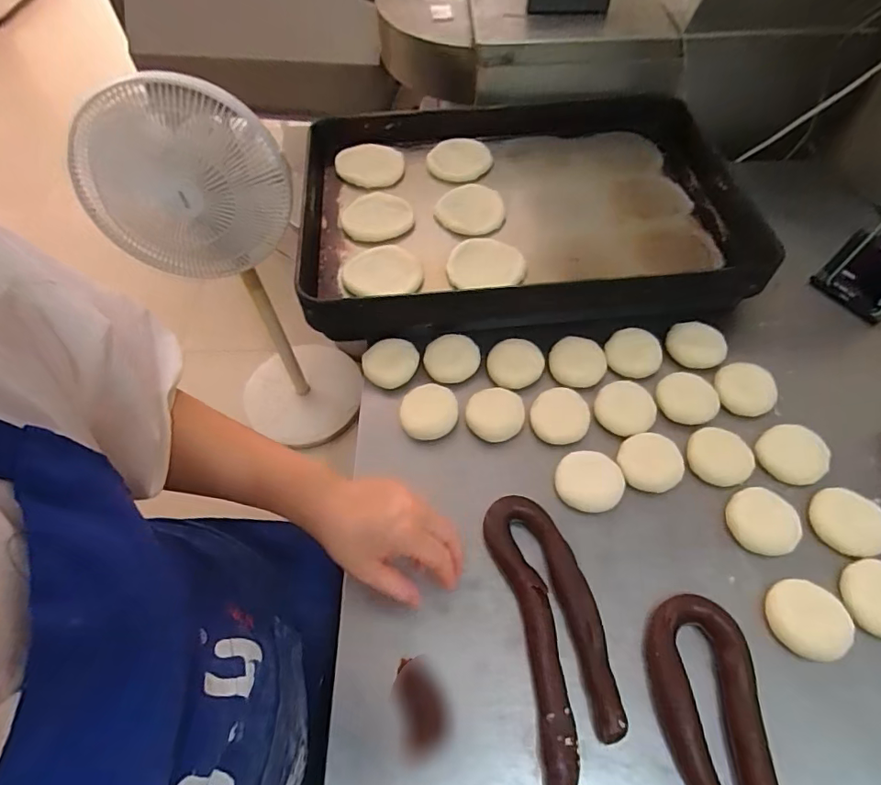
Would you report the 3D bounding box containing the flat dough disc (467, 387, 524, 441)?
[{"bbox_3d":[0.064,0.026,0.605,0.066,0.022,0.064,0,56,0],"label":"flat dough disc"}]

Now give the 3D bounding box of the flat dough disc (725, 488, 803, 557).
[{"bbox_3d":[0.326,0.130,0.521,0.060,0.016,0.067,-27,60,-16],"label":"flat dough disc"}]

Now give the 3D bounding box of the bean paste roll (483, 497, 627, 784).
[{"bbox_3d":[0.104,0.217,0.475,0.078,0.023,0.243,-10,56,-6],"label":"bean paste roll"}]

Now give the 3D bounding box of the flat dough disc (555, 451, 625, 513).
[{"bbox_3d":[0.160,0.094,0.552,0.068,0.023,0.062,0,56,0],"label":"flat dough disc"}]

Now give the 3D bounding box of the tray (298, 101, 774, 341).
[{"bbox_3d":[0.114,-0.273,0.749,0.609,0.068,0.414,-4,56,-2],"label":"tray"}]

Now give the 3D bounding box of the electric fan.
[{"bbox_3d":[-0.441,-0.239,1.220,0.348,0.951,0.299,3,56,3],"label":"electric fan"}]

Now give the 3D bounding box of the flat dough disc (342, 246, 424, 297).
[{"bbox_3d":[-0.075,-0.160,0.680,0.102,0.021,0.088,1,56,2],"label":"flat dough disc"}]

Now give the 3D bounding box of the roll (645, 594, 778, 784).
[{"bbox_3d":[0.228,0.296,0.420,0.080,0.032,0.237,-1,56,0],"label":"roll"}]

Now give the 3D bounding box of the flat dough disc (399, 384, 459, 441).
[{"bbox_3d":[-0.013,0.022,0.605,0.065,0.028,0.064,0,56,0],"label":"flat dough disc"}]

